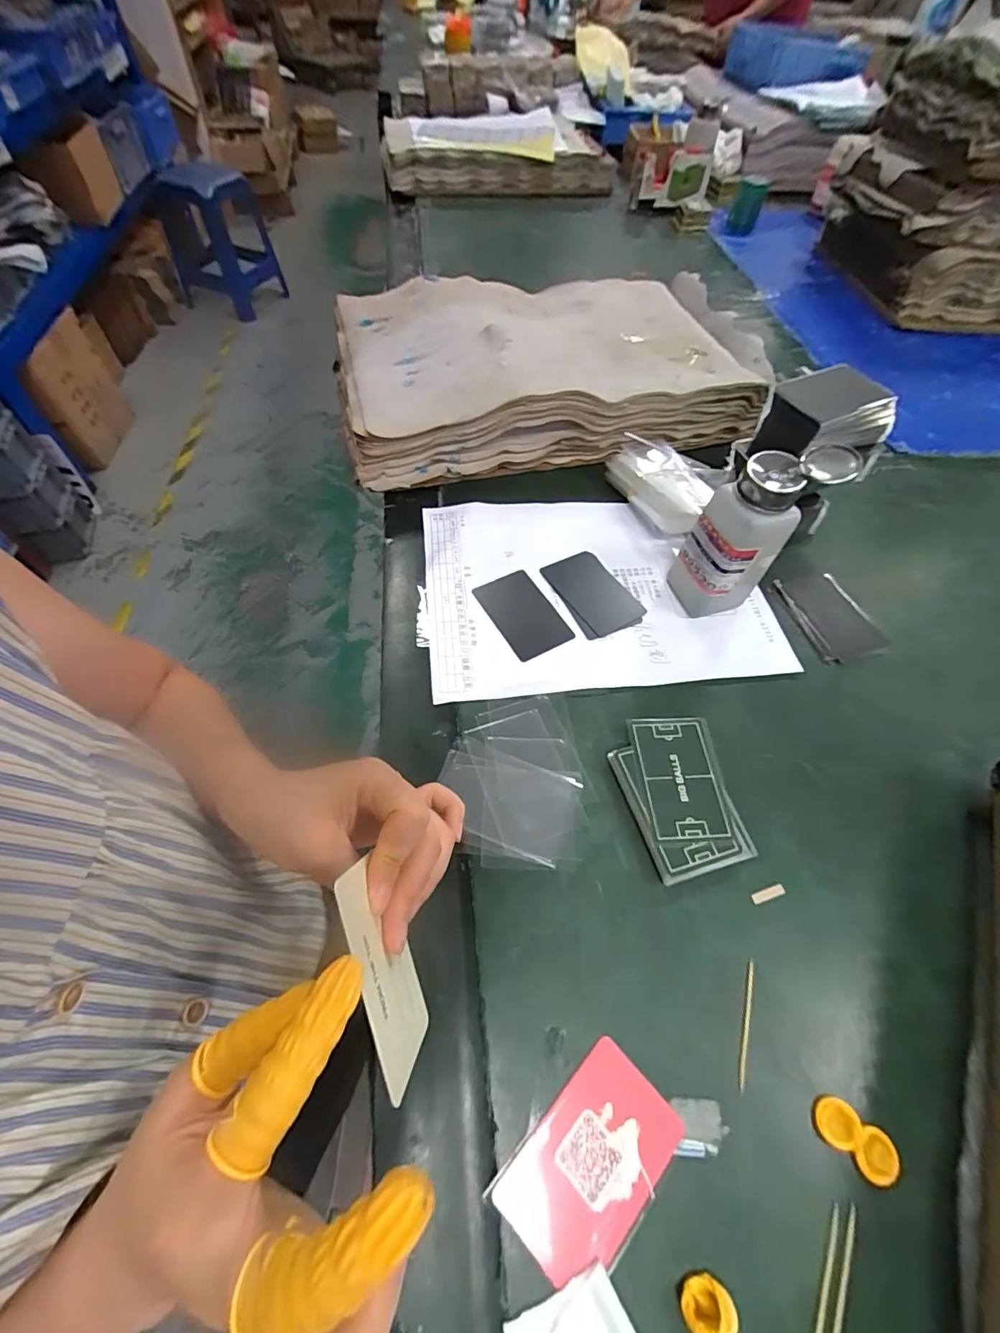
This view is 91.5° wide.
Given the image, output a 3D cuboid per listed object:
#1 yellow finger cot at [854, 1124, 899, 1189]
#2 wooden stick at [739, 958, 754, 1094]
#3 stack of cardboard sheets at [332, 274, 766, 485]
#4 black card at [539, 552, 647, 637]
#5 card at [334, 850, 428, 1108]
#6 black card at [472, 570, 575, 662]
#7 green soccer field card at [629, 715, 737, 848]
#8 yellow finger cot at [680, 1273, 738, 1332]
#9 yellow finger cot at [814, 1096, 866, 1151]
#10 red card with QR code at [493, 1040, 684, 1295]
[{"bbox_3d":[0.187,0.241,0.239,0.019,0.004,0.022,37,63,18],"label":"yellow finger cot"},{"bbox_3d":[0.135,0.195,0.266,0.004,0.004,0.061,19,59,8],"label":"wooden stick"},{"bbox_3d":[0.045,-0.334,0.543,0.432,0.086,0.249,-12,60,-11],"label":"stack of cardboard sheets"},{"bbox_3d":[0.082,-0.067,0.427,0.053,0.004,0.087,-28,64,-19],"label":"black card"},{"bbox_3d":[-0.049,0.125,0.205,0.005,0.045,0.082,-20,89,6],"label":"card"},{"bbox_3d":[0.019,-0.045,0.414,0.054,0.004,0.084,-26,64,-18],"label":"black card"},{"bbox_3d":[0.121,0.075,0.329,0.054,0.004,0.085,-3,60,-1],"label":"green soccer field card"},{"bbox_3d":[0.090,0.275,0.208,0.020,0.013,0.018,-39,68,-23],"label":"yellow finger cot"},{"bbox_3d":[0.171,0.230,0.245,0.020,0.005,0.019,10,59,3],"label":"yellow finger cot"},{"bbox_3d":[0.045,0.241,0.237,0.086,0.004,0.054,-39,68,-23],"label":"red card with QR code"}]

